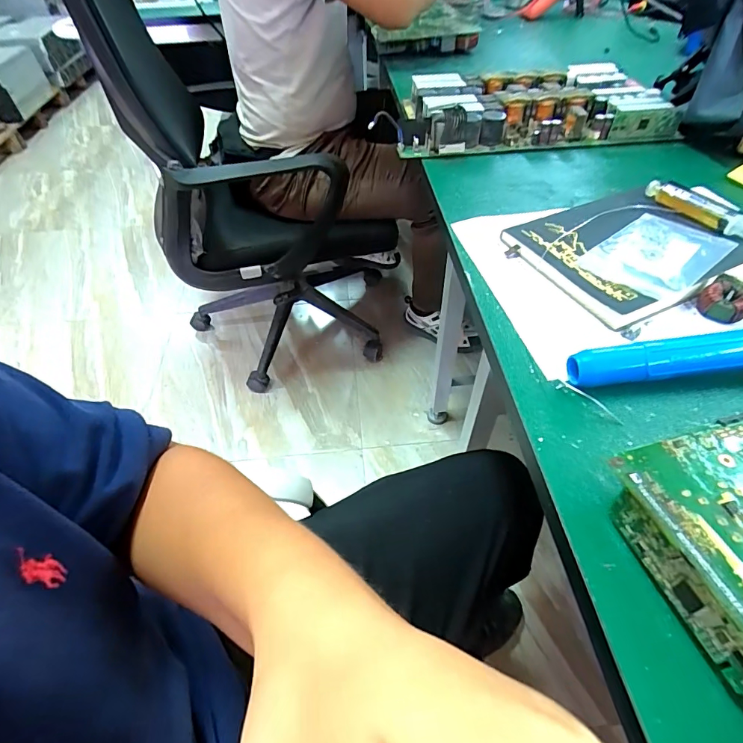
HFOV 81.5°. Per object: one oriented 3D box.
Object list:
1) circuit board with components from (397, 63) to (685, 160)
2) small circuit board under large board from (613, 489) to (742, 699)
[{"bbox_3d":[0.206,-0.371,0.596,0.349,0.043,0.194,-4,49,-1],"label":"circuit board with components"},{"bbox_3d":[0.142,0.098,0.196,0.004,0.027,0.086,-14,50,-10],"label":"small circuit board under large board"}]

